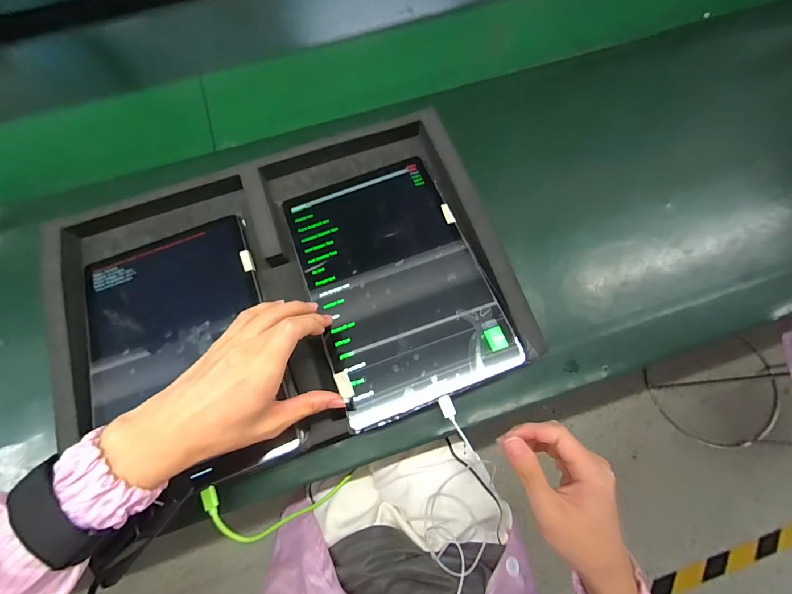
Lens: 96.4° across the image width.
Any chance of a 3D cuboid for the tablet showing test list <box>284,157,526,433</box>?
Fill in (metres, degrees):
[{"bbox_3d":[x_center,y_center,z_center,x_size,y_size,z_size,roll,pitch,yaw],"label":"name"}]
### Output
[{"bbox_3d":[-0.005,-0.025,0.353,0.163,0.010,0.254,-21,69,-4],"label":"tablet showing test list"}]

